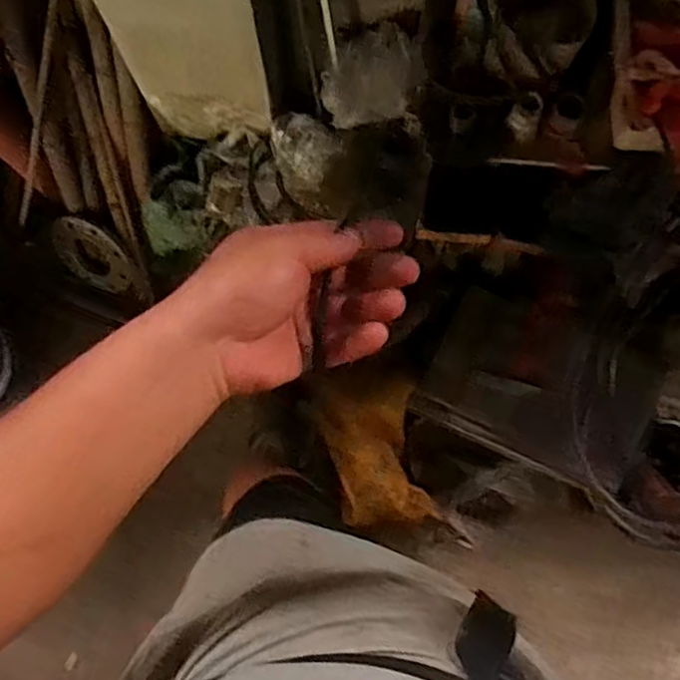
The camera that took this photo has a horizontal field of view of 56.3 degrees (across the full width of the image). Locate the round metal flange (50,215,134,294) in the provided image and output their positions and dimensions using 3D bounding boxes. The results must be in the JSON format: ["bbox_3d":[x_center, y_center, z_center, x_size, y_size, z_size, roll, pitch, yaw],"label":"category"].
[{"bbox_3d":[-0.605,-0.201,1.555,0.219,0.165,0.019,35,38,-30],"label":"round metal flange"}]

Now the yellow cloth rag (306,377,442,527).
[{"bbox_3d":[0.069,0.243,1.380,0.214,0.087,0.329,-11,80,-2],"label":"yellow cloth rag"}]

